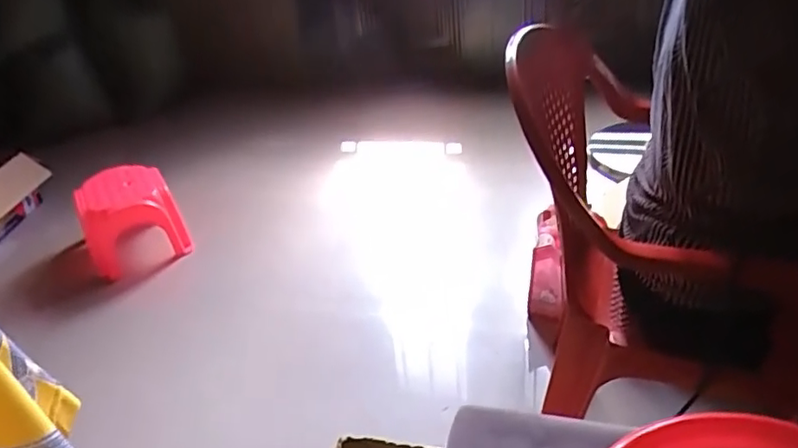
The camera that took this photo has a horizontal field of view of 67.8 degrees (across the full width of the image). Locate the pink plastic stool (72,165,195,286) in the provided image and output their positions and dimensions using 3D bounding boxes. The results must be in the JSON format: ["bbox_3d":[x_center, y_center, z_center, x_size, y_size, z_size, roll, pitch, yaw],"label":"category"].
[{"bbox_3d":[-0.757,-0.008,1.667,0.251,0.239,0.225,-27,37,-29],"label":"pink plastic stool"}]

